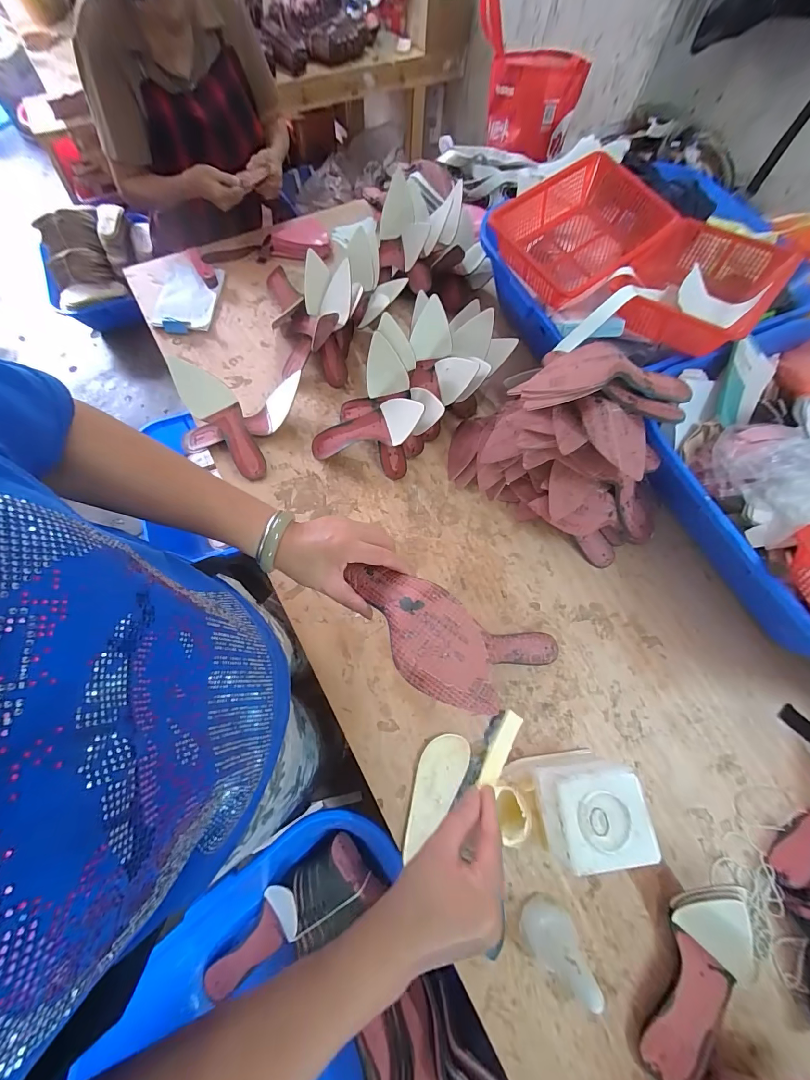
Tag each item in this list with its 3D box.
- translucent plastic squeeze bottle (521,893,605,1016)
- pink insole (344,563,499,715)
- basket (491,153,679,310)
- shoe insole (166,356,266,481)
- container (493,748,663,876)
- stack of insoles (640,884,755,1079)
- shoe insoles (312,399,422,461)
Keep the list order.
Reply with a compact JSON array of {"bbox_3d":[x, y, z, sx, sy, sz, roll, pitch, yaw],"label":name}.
[{"bbox_3d":[0.195,0.504,0.456,0.067,0.127,0.072,-37,75,-15],"label":"translucent plastic squeeze bottle"},{"bbox_3d":[0.018,0.090,0.378,0.083,0.048,0.191,-39,75,-16],"label":"pink insole"},{"bbox_3d":[0.352,-0.595,0.768,0.336,0.124,0.235,-40,76,-16],"label":"basket"},{"bbox_3d":[-0.365,-0.248,0.756,0.076,0.027,0.292,-36,87,-15],"label":"shoe insole"},{"bbox_3d":[0.216,0.360,0.518,0.161,0.123,0.104,-5,69,-4],"label":"container"},{"bbox_3d":[0.369,0.544,0.474,0.080,0.068,0.240,22,86,6],"label":"stack of insoles"},{"bbox_3d":[-0.070,-0.214,0.721,0.245,0.052,0.074,-8,66,27],"label":"shoe insoles"}]

